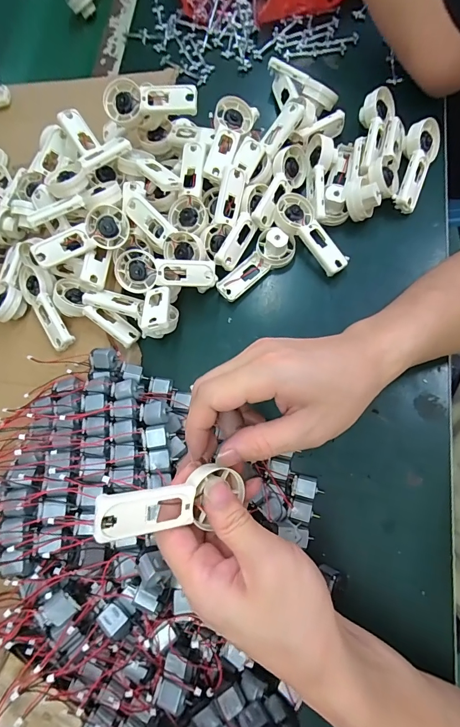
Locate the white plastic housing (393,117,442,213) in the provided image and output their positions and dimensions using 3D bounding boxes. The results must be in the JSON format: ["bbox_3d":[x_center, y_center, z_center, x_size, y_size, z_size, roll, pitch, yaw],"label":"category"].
[{"bbox_3d":[0.188,-0.200,0.368,0.033,0.036,0.089,19,79,13],"label":"white plastic housing"}]

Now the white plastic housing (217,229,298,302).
[{"bbox_3d":[0.028,-0.100,0.369,0.037,0.032,0.090,41,79,10],"label":"white plastic housing"}]

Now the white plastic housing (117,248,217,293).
[{"bbox_3d":[-0.062,-0.084,0.351,0.093,0.016,0.040,11,111,-6],"label":"white plastic housing"}]

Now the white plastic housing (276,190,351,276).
[{"bbox_3d":[0.081,-0.130,0.367,0.039,0.018,0.093,-36,73,-2],"label":"white plastic housing"}]

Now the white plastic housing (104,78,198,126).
[{"bbox_3d":[-0.078,-0.262,0.362,0.095,0.021,0.037,1,100,11],"label":"white plastic housing"}]

